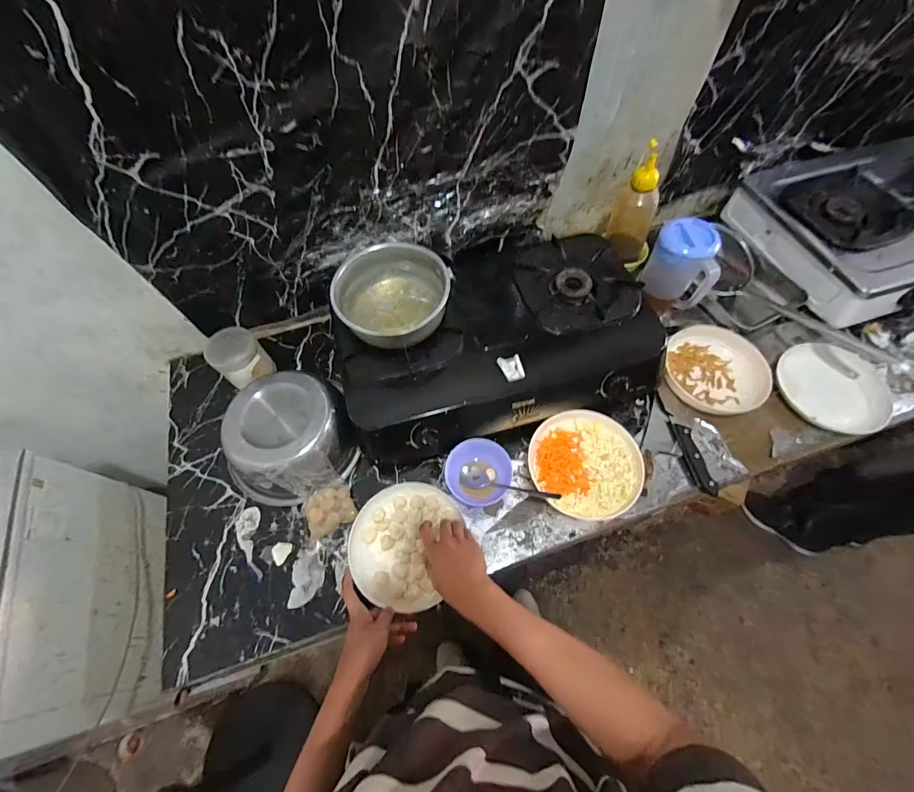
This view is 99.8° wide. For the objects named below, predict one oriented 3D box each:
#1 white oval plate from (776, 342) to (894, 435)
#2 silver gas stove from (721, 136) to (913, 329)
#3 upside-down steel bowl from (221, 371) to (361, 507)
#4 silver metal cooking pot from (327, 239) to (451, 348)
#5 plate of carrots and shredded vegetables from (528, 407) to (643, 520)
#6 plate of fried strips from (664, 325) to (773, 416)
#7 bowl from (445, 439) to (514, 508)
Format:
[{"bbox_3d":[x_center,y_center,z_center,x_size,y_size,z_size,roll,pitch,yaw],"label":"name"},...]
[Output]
[{"bbox_3d":[0.726,-0.017,0.748,0.209,0.030,0.191,-5,62,-1],"label":"white oval plate"},{"bbox_3d":[1.049,-0.430,0.870,0.738,0.118,0.417,-14,62,-6],"label":"silver gas stove"},{"bbox_3d":[-0.292,0.074,0.683,0.190,0.118,0.202,-1,62,1],"label":"upside-down steel bowl"},{"bbox_3d":[-0.105,-0.161,0.663,0.188,0.079,0.162,-20,63,-9],"label":"silver metal cooking pot"},{"bbox_3d":[0.225,0.115,0.672,0.182,0.032,0.187,-1,62,1],"label":"plate of carrots and shredded vegetables"},{"bbox_3d":[0.506,-0.050,0.756,0.179,0.050,0.167,-1,62,1],"label":"plate of fried strips"},{"bbox_3d":[0.038,0.134,0.674,0.107,0.051,0.106,-1,62,1],"label":"bowl"}]

